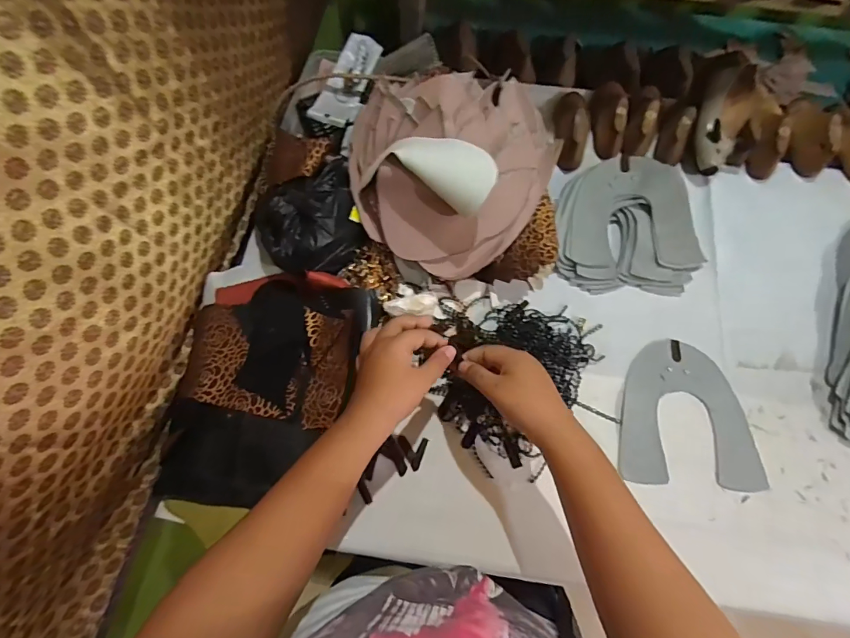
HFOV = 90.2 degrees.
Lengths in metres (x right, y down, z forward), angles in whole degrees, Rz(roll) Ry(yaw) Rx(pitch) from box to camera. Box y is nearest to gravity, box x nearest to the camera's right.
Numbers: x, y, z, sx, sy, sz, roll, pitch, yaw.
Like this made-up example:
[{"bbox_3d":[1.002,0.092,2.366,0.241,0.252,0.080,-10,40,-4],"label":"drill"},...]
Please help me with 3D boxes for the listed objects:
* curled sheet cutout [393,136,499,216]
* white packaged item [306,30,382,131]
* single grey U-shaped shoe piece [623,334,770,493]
[{"bbox_3d":[0.026,-0.157,0.432,0.101,0.013,0.061,43,112,-7],"label":"curled sheet cutout"},{"bbox_3d":[-0.106,-0.327,0.580,0.060,0.020,0.168,11,68,4],"label":"white packaged item"},{"bbox_3d":[0.295,0.103,0.484,0.150,0.004,0.162,4,68,2],"label":"single grey U-shaped shoe piece"}]

